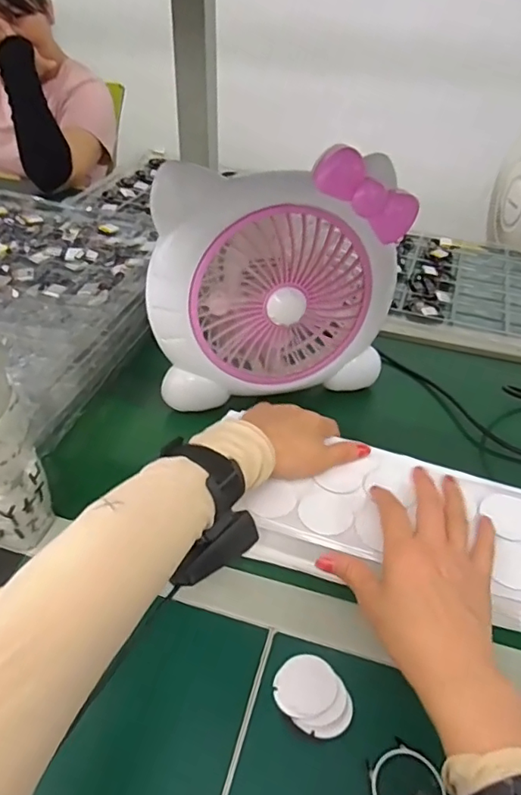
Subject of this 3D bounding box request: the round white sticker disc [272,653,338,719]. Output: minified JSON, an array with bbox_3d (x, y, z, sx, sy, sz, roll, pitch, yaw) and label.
[{"bbox_3d":[0.032,0.202,0.380,0.042,0.005,0.044,2,41,-2],"label":"round white sticker disc"}]

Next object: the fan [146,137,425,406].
[{"bbox_3d":[0.018,-0.110,0.555,0.256,0.229,0.081,-11,42,-16],"label":"fan"}]

